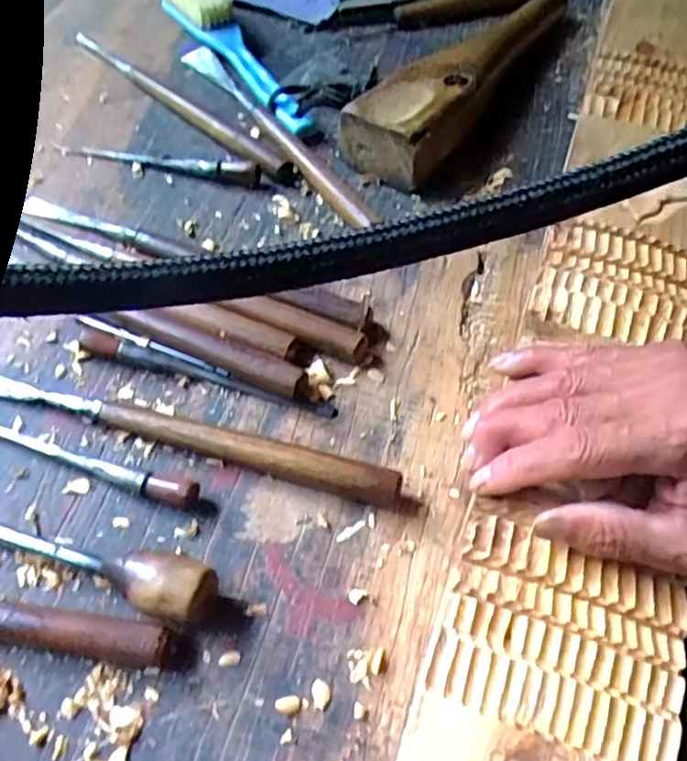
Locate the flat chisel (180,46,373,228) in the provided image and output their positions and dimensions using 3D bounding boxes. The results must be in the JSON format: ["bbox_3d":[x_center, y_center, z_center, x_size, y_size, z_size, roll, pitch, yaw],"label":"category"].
[{"bbox_3d":[-0.054,-0.191,0.477,0.019,0.015,0.252,-30,63,-19],"label":"flat chisel"}]

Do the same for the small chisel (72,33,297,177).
[{"bbox_3d":[-0.133,-0.218,0.494,0.255,0.014,0.014,38,64,21],"label":"small chisel"}]

